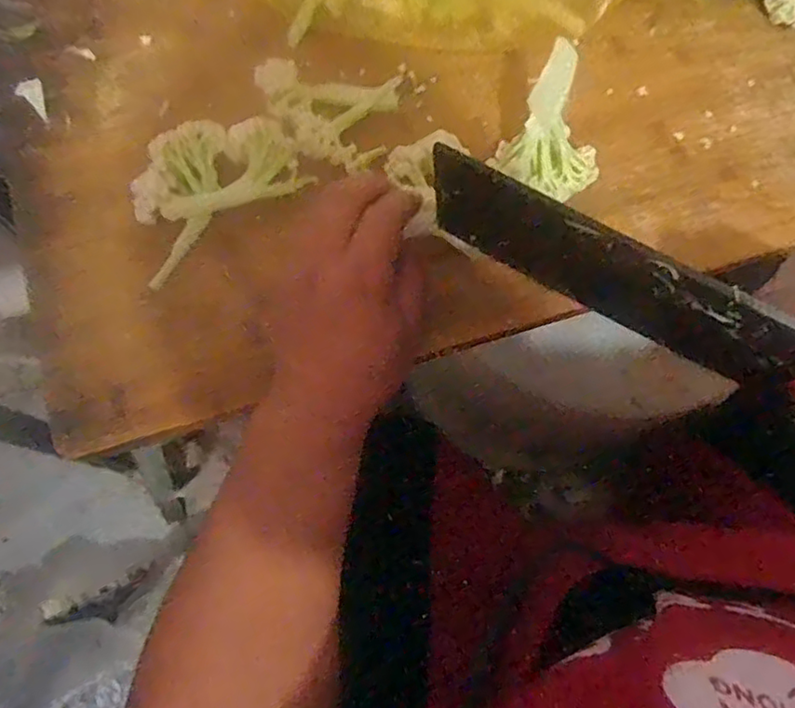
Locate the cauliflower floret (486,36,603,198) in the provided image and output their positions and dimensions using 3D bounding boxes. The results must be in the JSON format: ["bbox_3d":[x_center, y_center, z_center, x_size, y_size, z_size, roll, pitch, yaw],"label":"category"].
[{"bbox_3d":[0.103,-0.139,0.404,0.065,0.070,0.070,30,74,8],"label":"cauliflower floret"}]

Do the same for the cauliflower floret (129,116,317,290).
[{"bbox_3d":[-0.123,-0.111,0.407,0.122,0.041,0.062,-37,76,-12],"label":"cauliflower floret"}]

